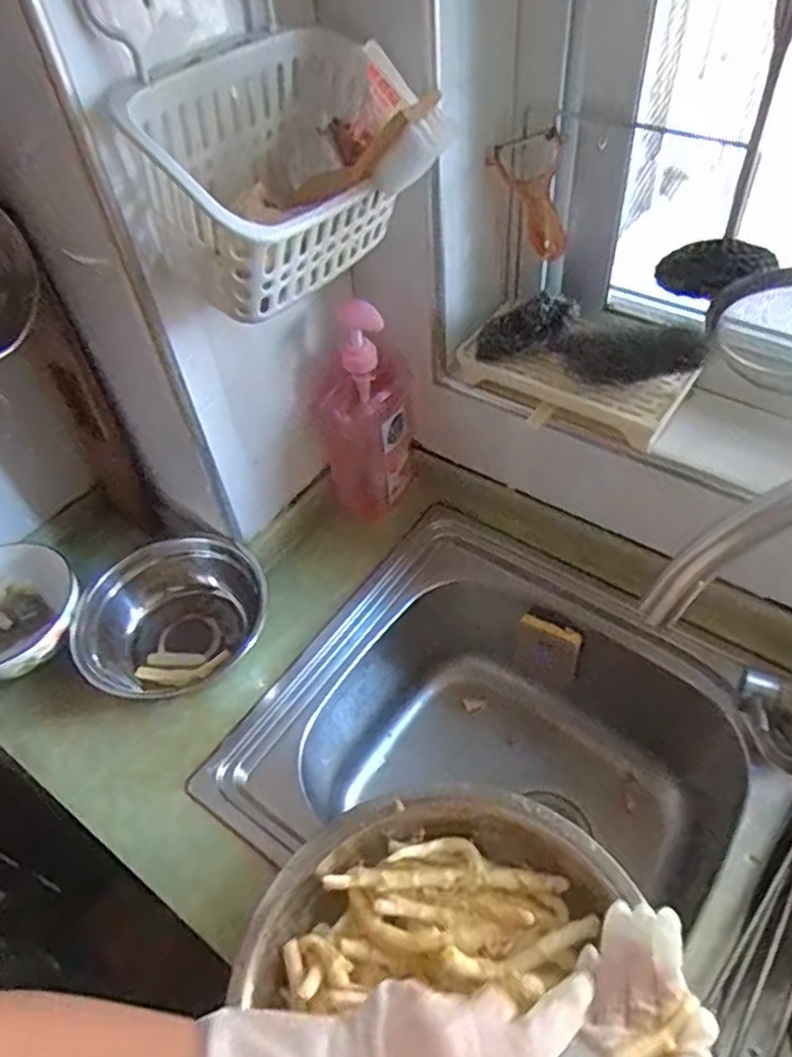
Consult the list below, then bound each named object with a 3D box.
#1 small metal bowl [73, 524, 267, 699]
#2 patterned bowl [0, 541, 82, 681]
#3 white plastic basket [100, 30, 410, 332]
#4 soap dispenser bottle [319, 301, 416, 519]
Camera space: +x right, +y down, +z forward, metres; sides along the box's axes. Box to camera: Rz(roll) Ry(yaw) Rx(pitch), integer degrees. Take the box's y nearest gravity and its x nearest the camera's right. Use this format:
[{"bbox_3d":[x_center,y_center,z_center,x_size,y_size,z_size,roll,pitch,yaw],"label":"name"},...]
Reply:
[{"bbox_3d":[-0.235,0.094,0.753,0.187,0.078,0.156,-6,50,1],"label":"small metal bowl"},{"bbox_3d":[-0.405,0.098,0.761,0.152,0.084,0.149,-3,50,3],"label":"patterned bowl"},{"bbox_3d":[-0.082,-0.260,0.520,0.129,0.136,0.223,33,61,28],"label":"white plastic basket"},{"bbox_3d":[-0.030,-0.123,0.771,0.102,0.250,0.066,-9,50,-2],"label":"soap dispenser bottle"}]

